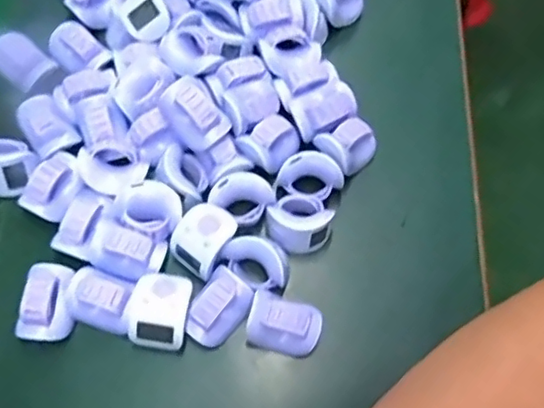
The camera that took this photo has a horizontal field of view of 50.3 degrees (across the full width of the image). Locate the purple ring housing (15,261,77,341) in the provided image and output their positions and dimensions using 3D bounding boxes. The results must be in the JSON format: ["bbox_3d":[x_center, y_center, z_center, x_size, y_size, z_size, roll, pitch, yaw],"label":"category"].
[{"bbox_3d":[-0.125,0.054,0.324,0.026,0.019,0.043,3,66,1],"label":"purple ring housing"}]

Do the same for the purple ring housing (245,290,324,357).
[{"bbox_3d":[0.007,0.067,0.319,0.040,0.018,0.027,15,67,6],"label":"purple ring housing"}]

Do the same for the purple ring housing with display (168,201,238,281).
[{"bbox_3d":[-0.039,0.019,0.339,0.033,0.022,0.036,41,72,16],"label":"purple ring housing with display"}]

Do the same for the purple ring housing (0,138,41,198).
[{"bbox_3d":[-0.167,-0.025,0.357,0.034,0.023,0.035,42,73,16],"label":"purple ring housing"}]

